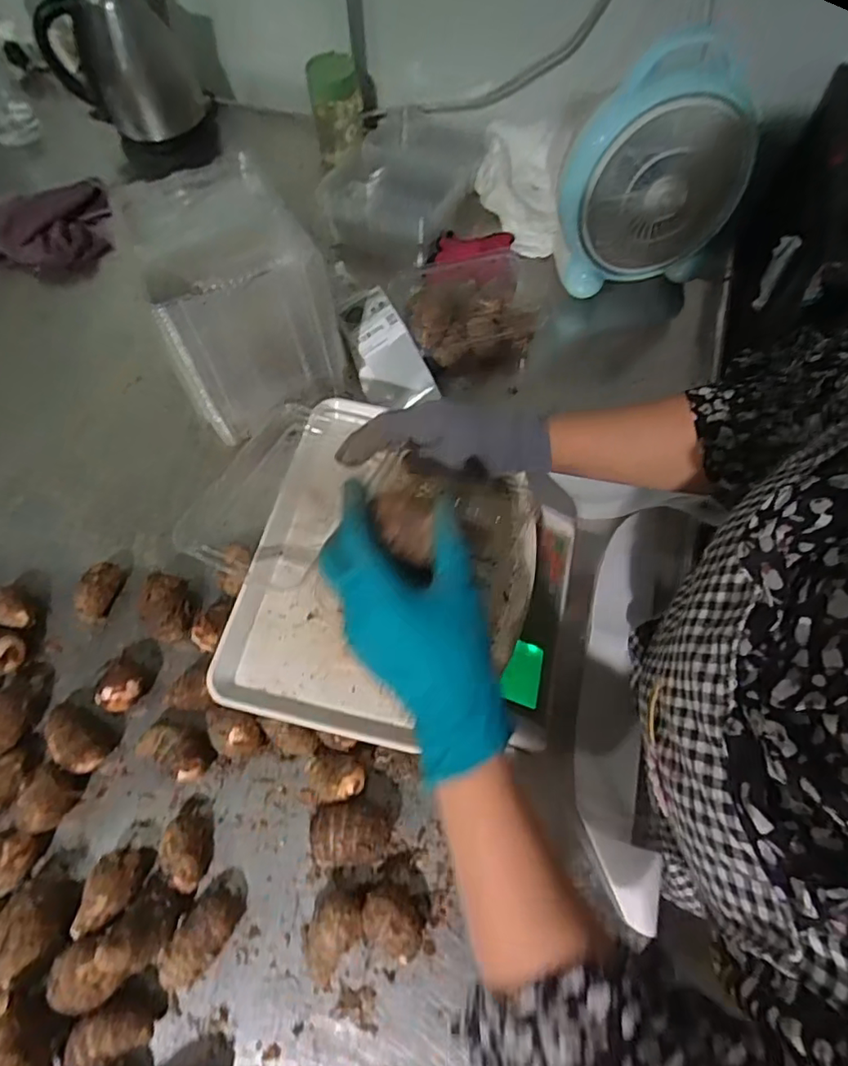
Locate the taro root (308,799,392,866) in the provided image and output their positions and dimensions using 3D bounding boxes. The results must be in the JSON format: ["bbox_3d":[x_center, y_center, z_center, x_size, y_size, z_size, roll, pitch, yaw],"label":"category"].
[{"bbox_3d":[-0.063,0.261,0.494,0.067,0.047,0.055,-2,66,-2],"label":"taro root"}]

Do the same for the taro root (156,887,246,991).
[{"bbox_3d":[-0.182,0.332,0.469,0.039,0.036,0.069,32,69,12],"label":"taro root"}]

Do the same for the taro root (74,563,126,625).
[{"bbox_3d":[-0.342,0.061,0.603,0.036,0.034,0.063,25,68,10],"label":"taro root"}]

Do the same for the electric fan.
[{"bbox_3d":[0.278,-0.419,0.677,0.219,0.239,0.094,-16,67,-8],"label":"electric fan"}]

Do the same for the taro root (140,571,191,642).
[{"bbox_3d":[-0.260,0.077,0.586,0.049,0.050,0.066,-21,68,-10],"label":"taro root"}]

